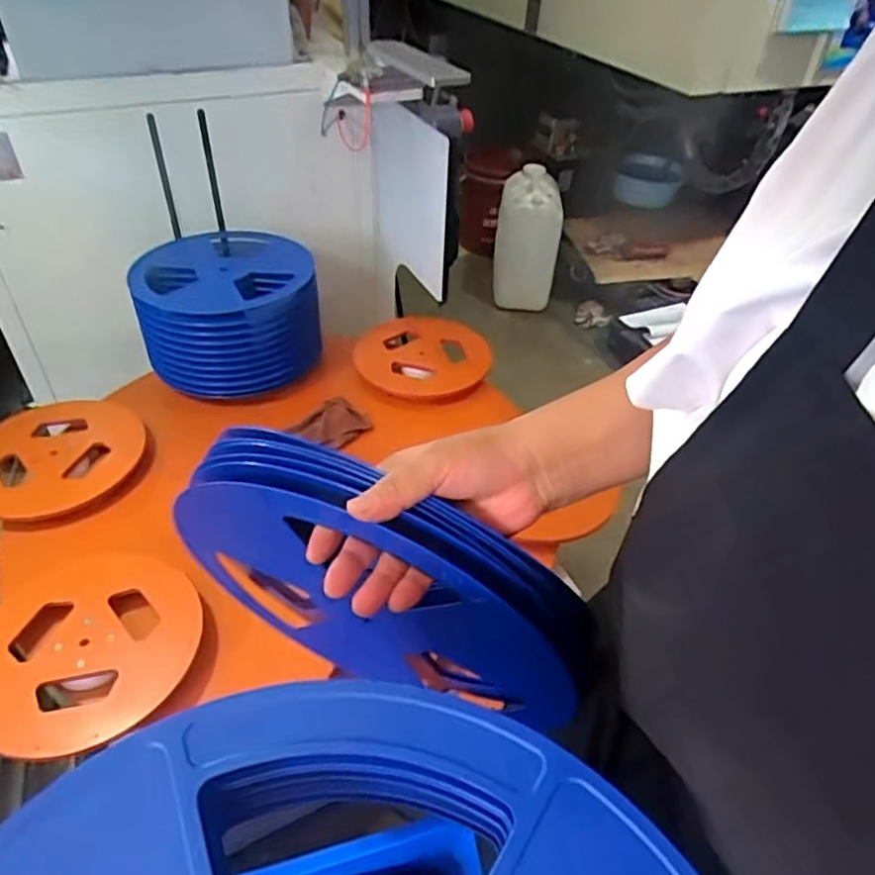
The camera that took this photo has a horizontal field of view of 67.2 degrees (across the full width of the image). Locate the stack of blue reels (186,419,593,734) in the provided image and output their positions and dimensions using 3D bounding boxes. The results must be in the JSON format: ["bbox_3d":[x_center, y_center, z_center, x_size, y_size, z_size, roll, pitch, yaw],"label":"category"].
[{"bbox_3d":[-0.048,0.116,0.475,0.308,0.274,0.066,20,44,17],"label":"stack of blue reels"}]

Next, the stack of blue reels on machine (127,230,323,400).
[{"bbox_3d":[-0.397,-0.250,1.272,0.315,0.180,0.307,-9,43,-14],"label":"stack of blue reels on machine"}]

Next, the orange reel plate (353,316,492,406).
[{"bbox_3d":[-0.025,-0.164,1.297,0.256,0.026,0.224,-18,46,-23],"label":"orange reel plate"}]

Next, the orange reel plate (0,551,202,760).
[{"bbox_3d":[-0.434,0.259,0.819,0.260,0.029,0.261,9,36,-7],"label":"orange reel plate"}]

